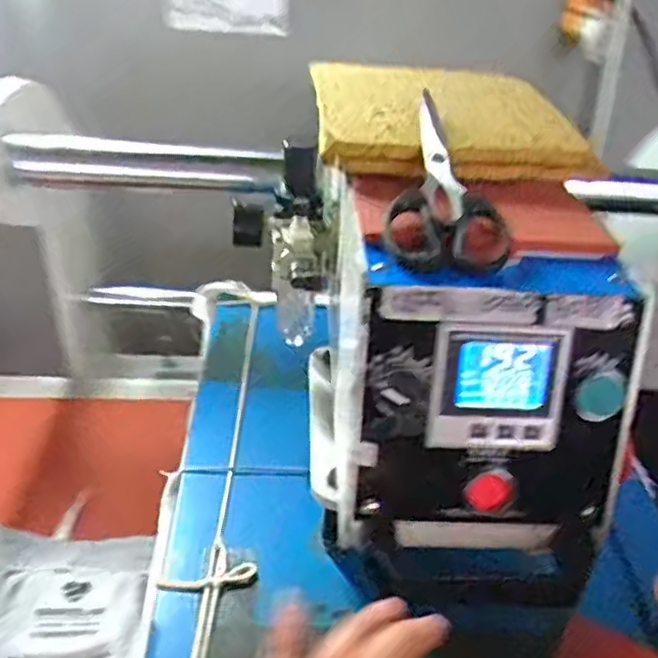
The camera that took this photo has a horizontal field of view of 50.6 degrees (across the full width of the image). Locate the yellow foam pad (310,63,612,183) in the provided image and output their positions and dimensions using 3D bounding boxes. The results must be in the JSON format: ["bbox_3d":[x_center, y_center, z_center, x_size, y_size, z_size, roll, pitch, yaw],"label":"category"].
[{"bbox_3d":[0.086,-0.162,0.525,0.186,0.036,0.195,1,32,-5],"label":"yellow foam pad"}]

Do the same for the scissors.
[{"bbox_3d":[0.067,-0.099,0.433,0.068,0.017,0.172,3,48,-2],"label":"scissors"}]

